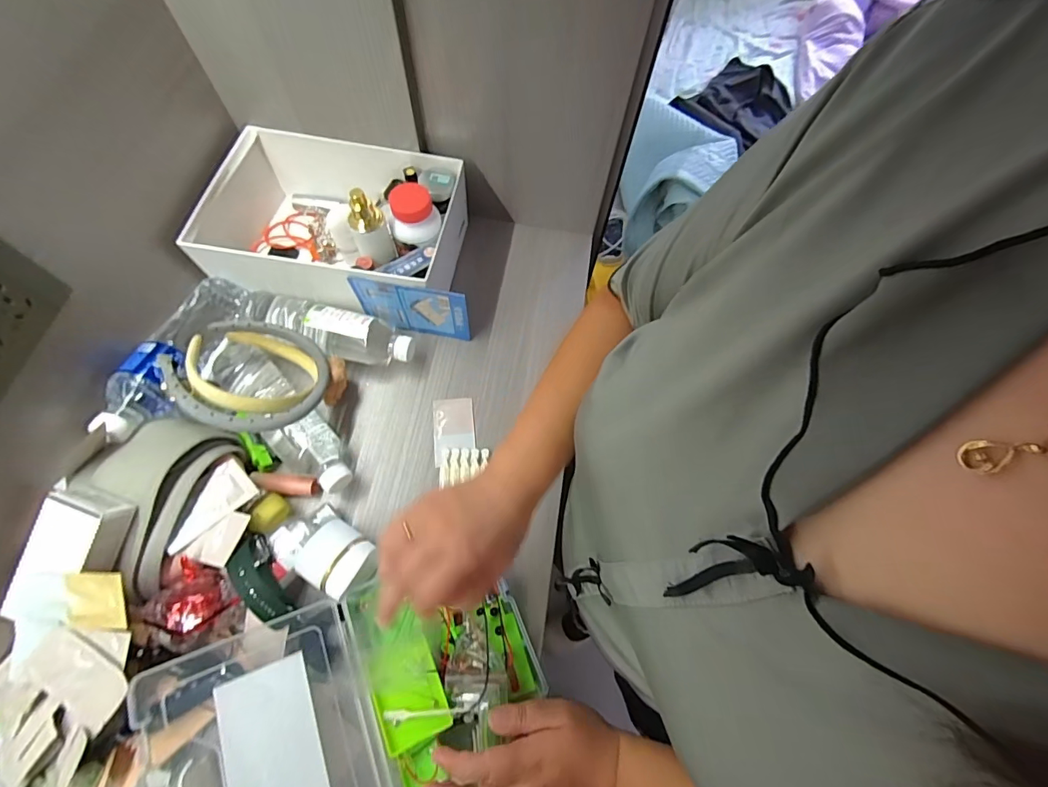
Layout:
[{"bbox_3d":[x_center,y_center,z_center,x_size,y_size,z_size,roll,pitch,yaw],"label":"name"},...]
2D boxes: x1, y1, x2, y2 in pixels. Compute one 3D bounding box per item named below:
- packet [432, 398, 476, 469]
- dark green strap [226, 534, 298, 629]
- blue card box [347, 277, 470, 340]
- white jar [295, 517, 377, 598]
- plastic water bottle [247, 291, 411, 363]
[{"bbox_3d":[-0.088,0.045,0.555,0.050,0.004,0.081,-6,68,-5],"label":"packet"},{"bbox_3d":[-0.258,0.188,0.434,0.031,0.039,0.093,-38,74,-17],"label":"dark green strap"},{"bbox_3d":[-0.139,-0.103,0.560,0.138,0.105,0.009,9,67,1],"label":"blue card box"},{"bbox_3d":[-0.191,0.172,0.458,0.073,0.047,0.062,32,69,10],"label":"white jar"},{"bbox_3d":[-0.247,-0.082,0.567,0.215,0.056,0.063,14,67,3],"label":"plastic water bottle"}]

